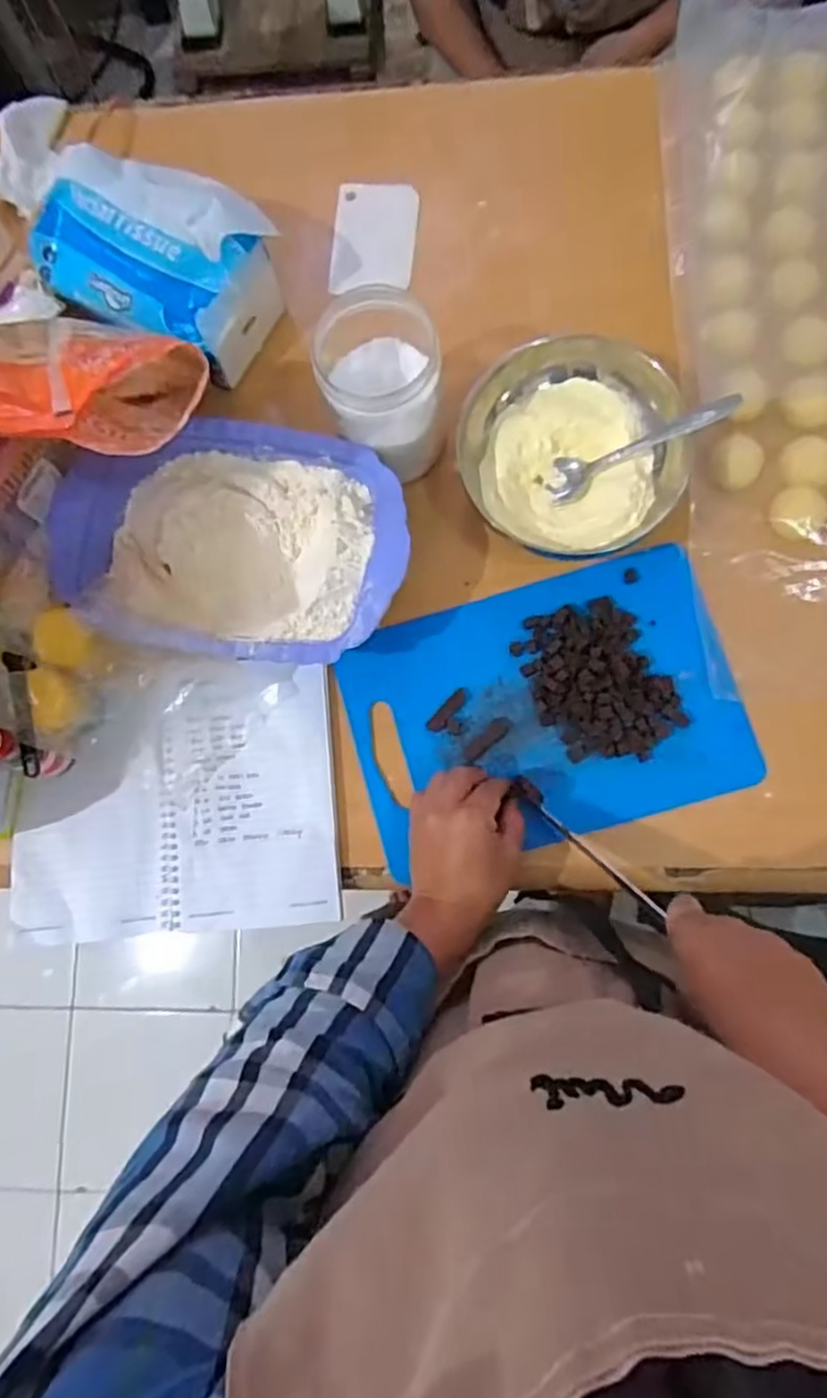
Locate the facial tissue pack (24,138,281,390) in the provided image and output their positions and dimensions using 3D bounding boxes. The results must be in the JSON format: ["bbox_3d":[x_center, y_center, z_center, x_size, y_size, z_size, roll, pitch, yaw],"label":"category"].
[{"bbox_3d":[-0.217,-0.368,0.581,0.192,0.087,0.123,28,84,9],"label":"facial tissue pack"}]

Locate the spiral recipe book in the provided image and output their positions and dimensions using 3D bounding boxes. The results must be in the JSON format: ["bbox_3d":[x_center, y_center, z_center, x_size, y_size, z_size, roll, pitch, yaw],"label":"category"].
[{"bbox_3d":[-0.190,0.083,0.558,0.255,0.027,0.198,-7,82,5],"label":"spiral recipe book"}]

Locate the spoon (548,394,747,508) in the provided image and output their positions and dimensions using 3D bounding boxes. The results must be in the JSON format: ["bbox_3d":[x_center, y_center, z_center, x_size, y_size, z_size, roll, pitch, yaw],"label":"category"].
[{"bbox_3d":[0.172,-0.193,0.535,0.146,0.024,0.036,-20,80,30],"label":"spoon"}]

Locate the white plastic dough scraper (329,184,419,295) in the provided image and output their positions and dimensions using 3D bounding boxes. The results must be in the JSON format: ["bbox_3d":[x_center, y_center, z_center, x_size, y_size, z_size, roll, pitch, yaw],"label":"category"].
[{"bbox_3d":[-0.036,-0.415,0.627,0.075,0.005,0.108,3,80,11],"label":"white plastic dough scraper"}]

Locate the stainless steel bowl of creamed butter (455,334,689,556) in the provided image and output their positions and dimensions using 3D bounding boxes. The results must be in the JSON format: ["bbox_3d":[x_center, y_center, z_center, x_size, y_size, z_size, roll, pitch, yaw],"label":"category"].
[{"bbox_3d":[0.122,-0.189,0.538,0.151,0.069,0.156,-1,81,5],"label":"stainless steel bowl of creamed butter"}]

